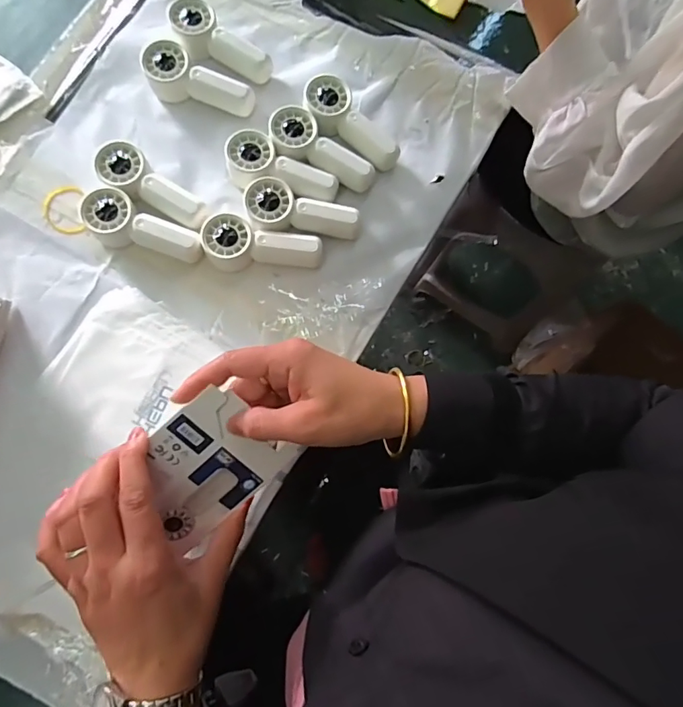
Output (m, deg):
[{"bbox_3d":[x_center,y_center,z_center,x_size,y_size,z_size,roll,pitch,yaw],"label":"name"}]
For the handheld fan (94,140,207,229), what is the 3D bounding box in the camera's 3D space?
[{"bbox_3d":[-0.181,-0.154,0.458,0.112,0.031,0.043,39,81,6],"label":"handheld fan"}]

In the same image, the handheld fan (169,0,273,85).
[{"bbox_3d":[-0.124,-0.308,0.485,0.104,0.031,0.049,39,81,6],"label":"handheld fan"}]

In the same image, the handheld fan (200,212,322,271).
[{"bbox_3d":[-0.073,-0.103,0.455,0.108,0.030,0.045,3,79,0],"label":"handheld fan"}]

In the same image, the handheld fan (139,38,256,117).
[{"bbox_3d":[-0.143,-0.266,0.479,0.109,0.031,0.046,28,80,5],"label":"handheld fan"}]

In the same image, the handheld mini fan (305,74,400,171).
[{"bbox_3d":[0.008,-0.223,0.476,0.046,0.032,0.109,-39,82,-8],"label":"handheld mini fan"}]

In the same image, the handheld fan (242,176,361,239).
[{"bbox_3d":[-0.037,-0.137,0.462,0.106,0.030,0.047,3,79,0],"label":"handheld fan"}]

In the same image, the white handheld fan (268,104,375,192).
[{"bbox_3d":[-0.022,-0.192,0.471,0.107,0.031,0.048,38,81,6],"label":"white handheld fan"}]

